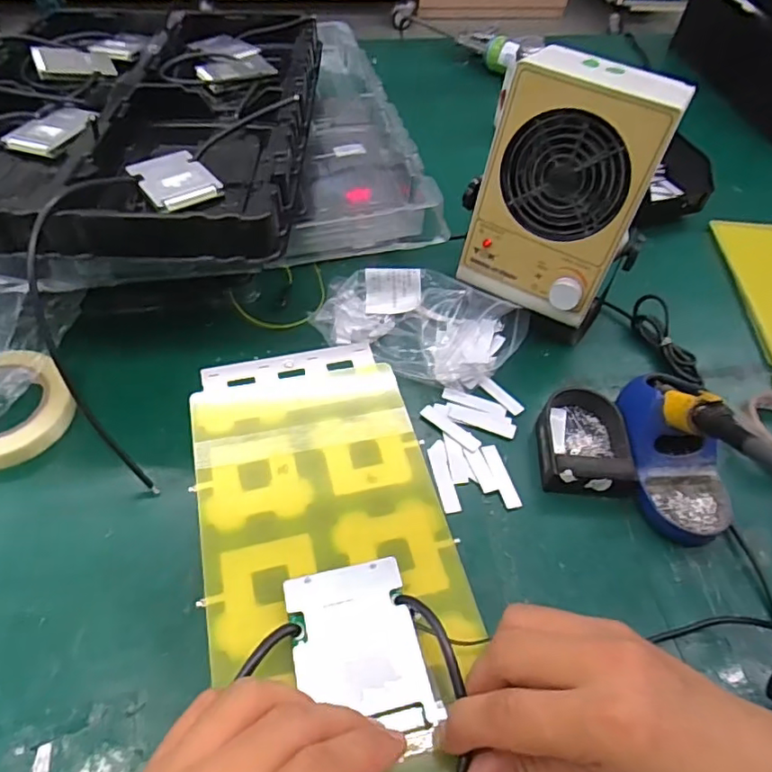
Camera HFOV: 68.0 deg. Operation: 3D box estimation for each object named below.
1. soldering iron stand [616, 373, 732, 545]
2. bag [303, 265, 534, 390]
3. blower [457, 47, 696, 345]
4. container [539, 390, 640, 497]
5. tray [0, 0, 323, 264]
[{"bbox_3d":[0.260,0.057,0.512,0.080,0.062,0.152,-3,53,-6],"label":"soldering iron stand"},{"bbox_3d":[0.033,-0.071,0.596,0.211,0.050,0.121,21,54,11],"label":"bag"},{"bbox_3d":[0.171,-0.170,0.560,0.155,0.246,0.123,29,57,17],"label":"blower"},{"bbox_3d":[0.183,0.047,0.530,0.079,0.034,0.108,4,53,-2],"label":"container"},{"bbox_3d":[-0.259,-0.294,0.592,0.352,0.059,0.478,2,53,-3],"label":"tray"}]

